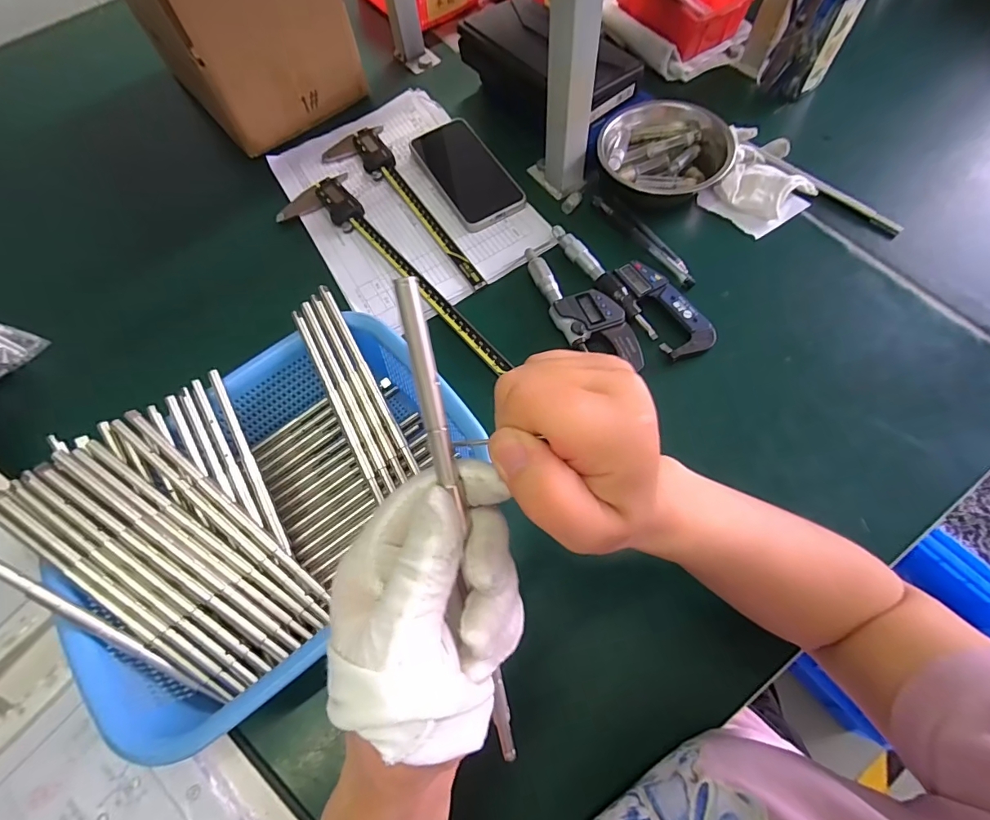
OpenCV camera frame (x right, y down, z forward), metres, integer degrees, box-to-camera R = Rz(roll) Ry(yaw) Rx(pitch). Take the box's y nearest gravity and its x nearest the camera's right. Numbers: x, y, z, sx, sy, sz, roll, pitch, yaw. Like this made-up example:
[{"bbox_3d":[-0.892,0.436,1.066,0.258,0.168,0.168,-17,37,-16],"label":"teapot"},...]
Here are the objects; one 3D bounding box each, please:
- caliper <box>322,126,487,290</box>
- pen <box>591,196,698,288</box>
[{"bbox_3d":[-0.108,-0.221,0.514,0.077,0.009,0.274,-27,67,-8],"label":"caliper"},{"bbox_3d":[0.152,-0.177,0.476,0.019,0.008,0.143,-33,68,-11],"label":"pen"}]

